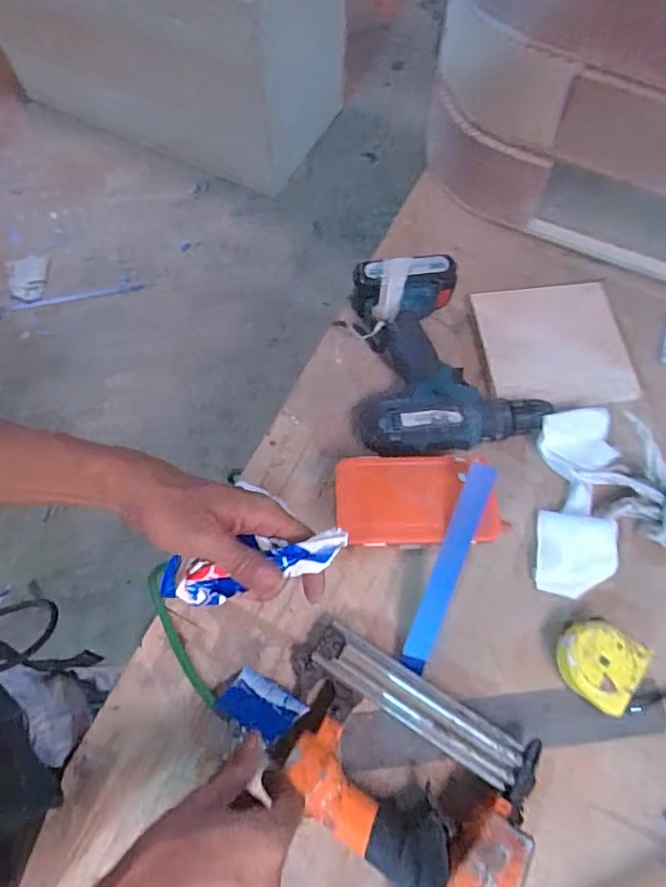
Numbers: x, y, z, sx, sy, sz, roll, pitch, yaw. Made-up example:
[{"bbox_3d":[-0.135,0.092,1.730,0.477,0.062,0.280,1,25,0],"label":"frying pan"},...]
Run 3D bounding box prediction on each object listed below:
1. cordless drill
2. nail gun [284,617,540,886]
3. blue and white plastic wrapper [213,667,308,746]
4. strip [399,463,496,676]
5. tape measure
[{"bbox_3d":[0.094,-0.091,0.585,0.179,0.070,0.222,-17,69,-8],"label":"cordless drill"},{"bbox_3d":[0.047,0.270,0.450,0.217,0.057,0.164,29,68,12],"label":"nail gun"},{"bbox_3d":[-0.062,0.229,0.486,0.070,0.011,0.044,19,43,19],"label":"blue and white plastic wrapper"},{"bbox_3d":[0.104,0.111,0.506,0.023,0.007,0.193,20,88,15],"label":"strip"},{"bbox_3d":[0.232,0.193,0.497,0.068,0.038,0.067,37,70,15],"label":"tape measure"}]

